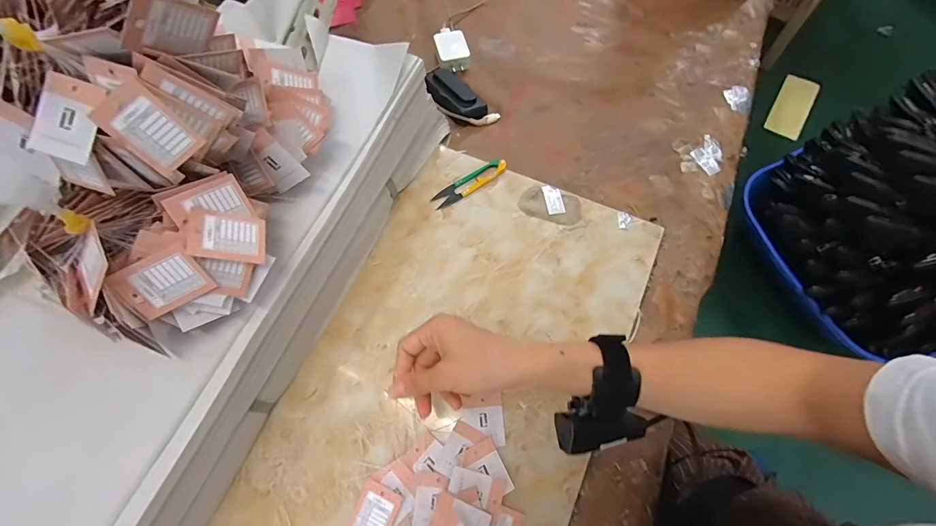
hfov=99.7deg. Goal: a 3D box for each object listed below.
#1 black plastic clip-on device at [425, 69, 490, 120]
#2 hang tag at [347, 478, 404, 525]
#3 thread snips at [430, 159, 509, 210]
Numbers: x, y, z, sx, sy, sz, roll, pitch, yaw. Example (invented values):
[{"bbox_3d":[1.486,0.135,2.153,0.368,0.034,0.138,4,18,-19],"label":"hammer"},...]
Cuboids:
[{"bbox_3d":[-0.020,-0.232,0.553,0.054,0.023,0.100,-38,71,-12],"label":"black plastic clip-on device"},{"bbox_3d":[-0.088,0.234,0.366,0.039,0.004,0.050,22,74,15],"label":"hang tag"},{"bbox_3d":[0.003,-0.100,0.492,0.101,0.010,0.023,-31,70,-10],"label":"thread snips"}]

